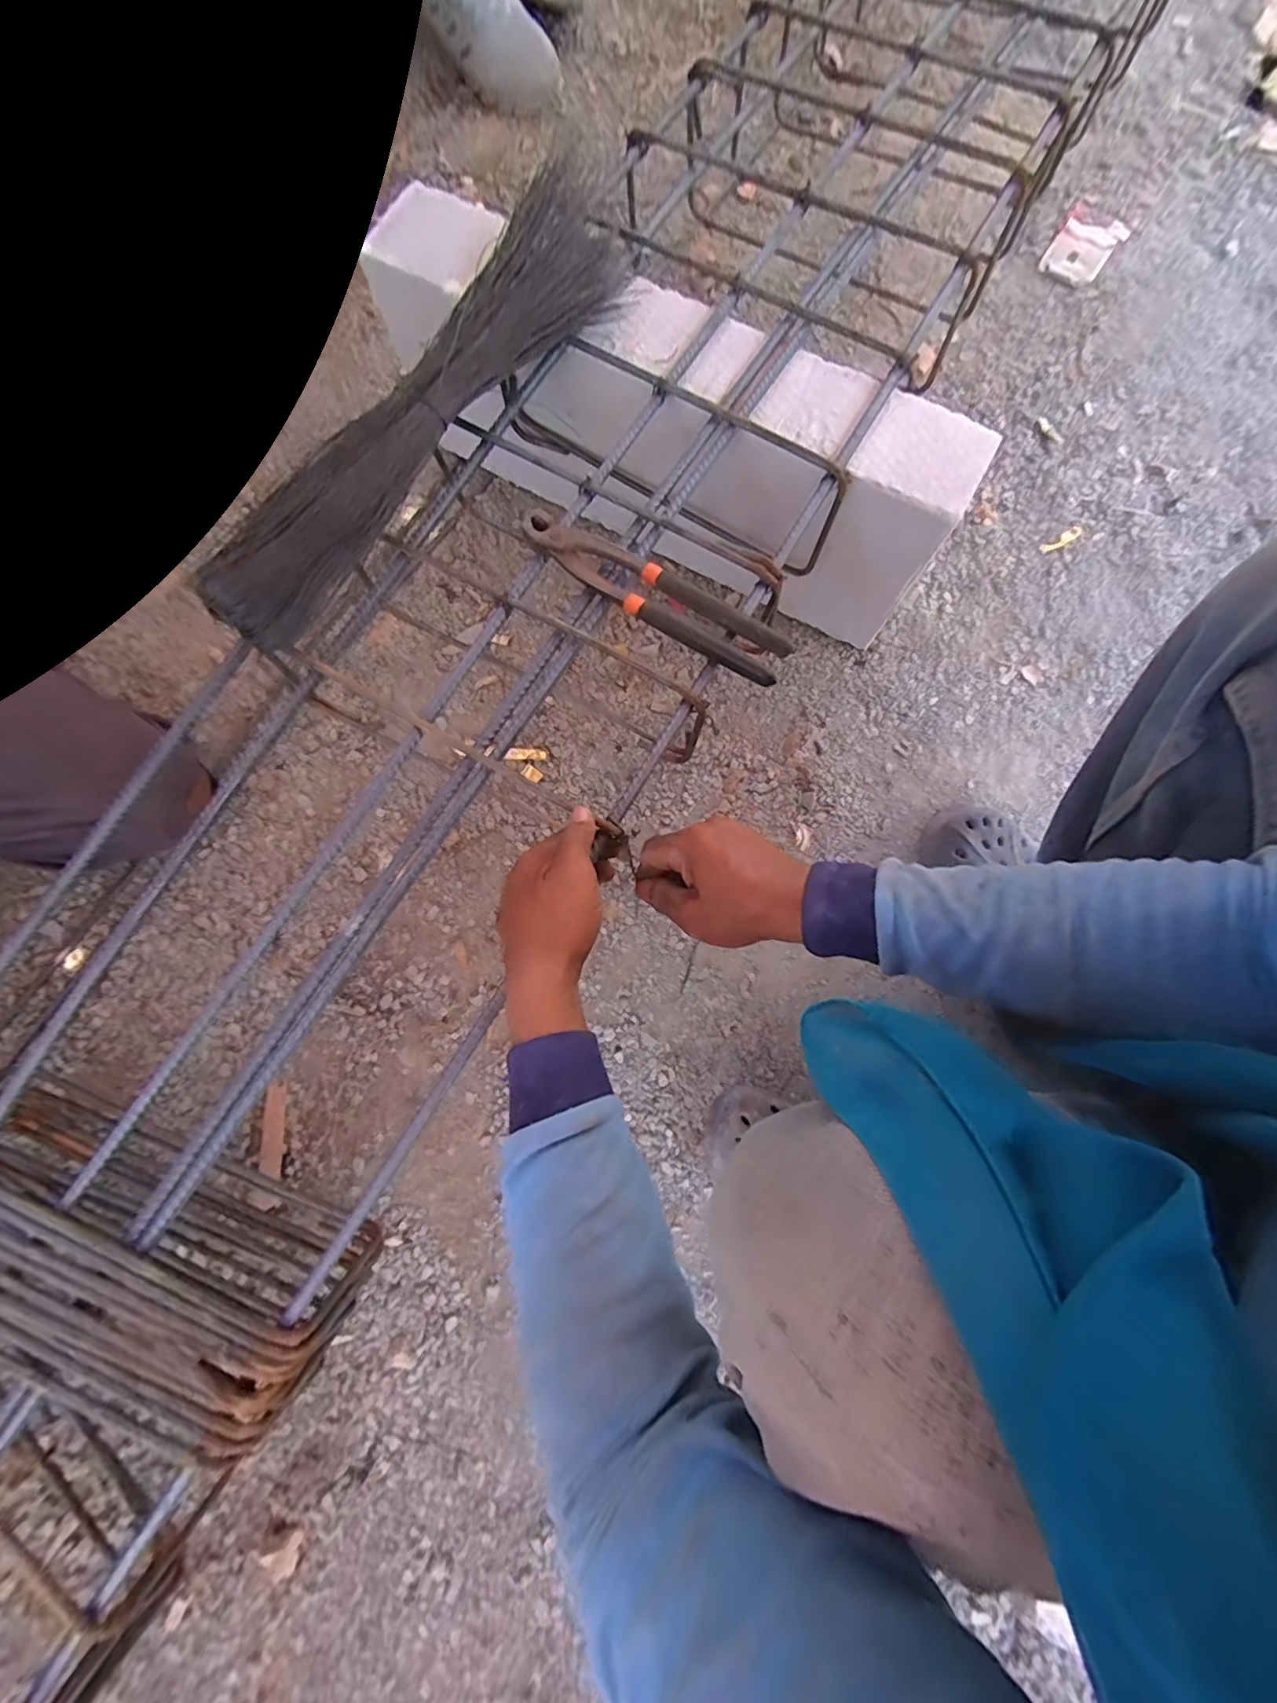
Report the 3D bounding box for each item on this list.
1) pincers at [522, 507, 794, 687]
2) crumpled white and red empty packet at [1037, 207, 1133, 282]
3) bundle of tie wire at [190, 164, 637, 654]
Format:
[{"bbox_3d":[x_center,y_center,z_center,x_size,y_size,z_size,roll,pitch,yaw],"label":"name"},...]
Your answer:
[{"bbox_3d":[0.011,-0.196,0.419,0.219,0.019,0.041,31,79,6],"label":"pincers"},{"bbox_3d":[0.617,-0.837,0.764,0.079,0.013,0.131,33,81,7],"label":"crumpled white and red empty packet"},{"bbox_3d":[-0.159,-0.348,0.428,0.092,0.044,0.455,37,80,7],"label":"bundle of tie wire"}]

